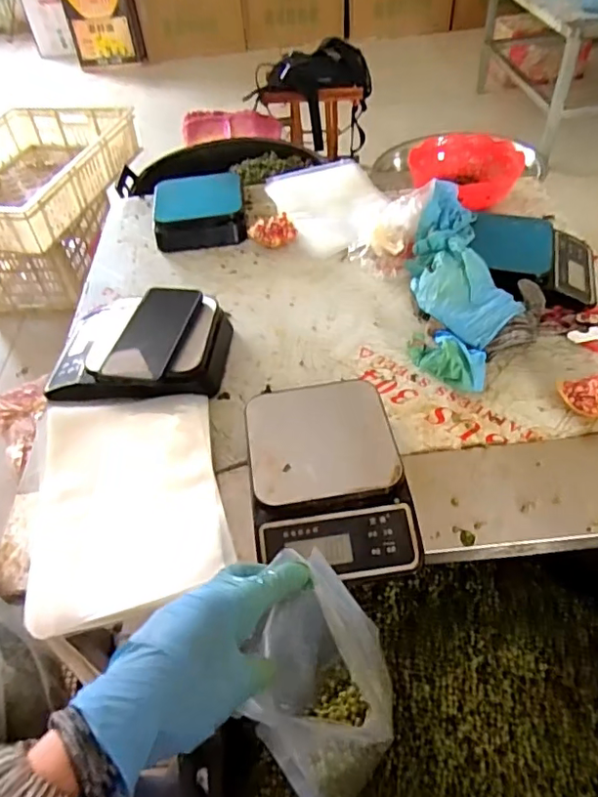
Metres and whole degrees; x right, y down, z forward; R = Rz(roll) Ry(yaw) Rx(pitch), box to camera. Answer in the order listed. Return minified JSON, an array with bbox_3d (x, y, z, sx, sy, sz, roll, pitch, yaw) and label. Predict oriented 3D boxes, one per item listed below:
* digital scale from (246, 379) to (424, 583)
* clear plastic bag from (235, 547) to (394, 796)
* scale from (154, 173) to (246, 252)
[{"bbox_3d":[0.028,0.075,0.558,0.146,0.044,0.202,-8,48,-2],"label":"digital scale"},{"bbox_3d":[0.021,0.213,0.409,0.089,0.193,0.141,12,50,15],"label":"clear plastic bag"},{"bbox_3d":[-0.172,-0.329,0.972,0.152,0.057,0.172,-7,48,-1],"label":"scale"}]

